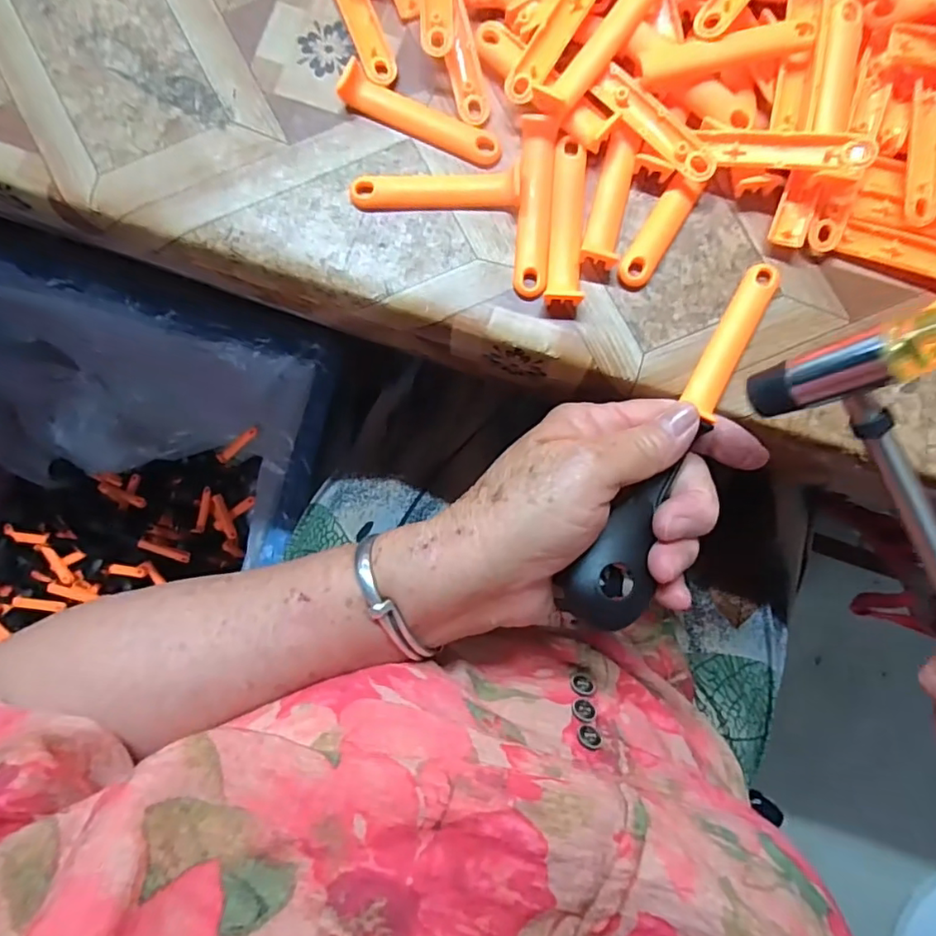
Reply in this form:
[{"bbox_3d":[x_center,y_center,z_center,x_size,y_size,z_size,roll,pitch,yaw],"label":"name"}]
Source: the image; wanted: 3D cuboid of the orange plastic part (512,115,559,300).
[{"bbox_3d":[0.030,-0.114,0.251,0.015,0.007,0.077,3,89,3],"label":"orange plastic part"}]

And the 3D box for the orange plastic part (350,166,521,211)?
[{"bbox_3d":[-0.015,-0.123,0.252,0.075,0.011,0.014,2,89,3],"label":"orange plastic part"}]

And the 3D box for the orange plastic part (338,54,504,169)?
[{"bbox_3d":[-0.021,-0.157,0.256,0.075,0.010,0.016,25,90,3],"label":"orange plastic part"}]

